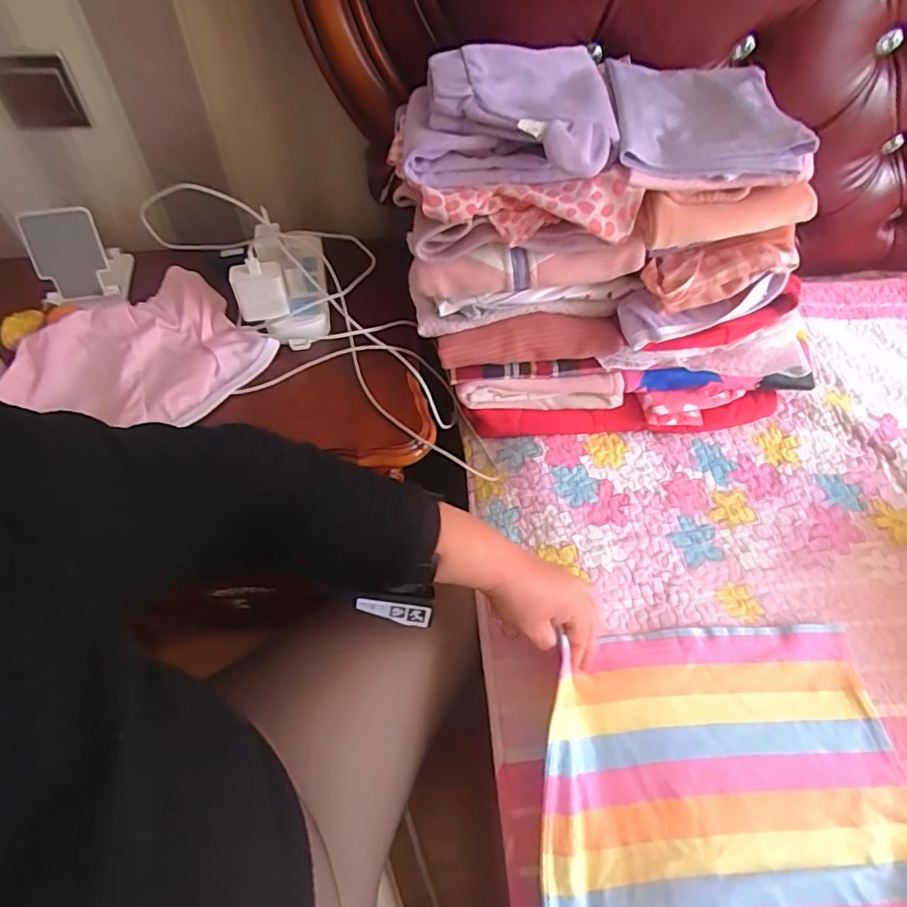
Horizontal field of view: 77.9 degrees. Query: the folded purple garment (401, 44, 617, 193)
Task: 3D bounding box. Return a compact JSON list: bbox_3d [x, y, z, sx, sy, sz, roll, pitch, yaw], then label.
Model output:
[{"bbox_3d":[0.049,-0.310,0.520,0.186,0.067,0.186,-2,54,-1],"label":"folded purple garment"}]

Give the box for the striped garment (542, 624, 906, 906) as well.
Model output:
[{"bbox_3d":[0.246,0.318,0.421,0.343,0.044,0.368,-3,54,-3],"label":"striped garment"}]

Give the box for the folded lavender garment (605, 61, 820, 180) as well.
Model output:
[{"bbox_3d":[0.227,-0.325,0.529,0.155,0.027,0.200,3,54,2],"label":"folded lavender garment"}]

